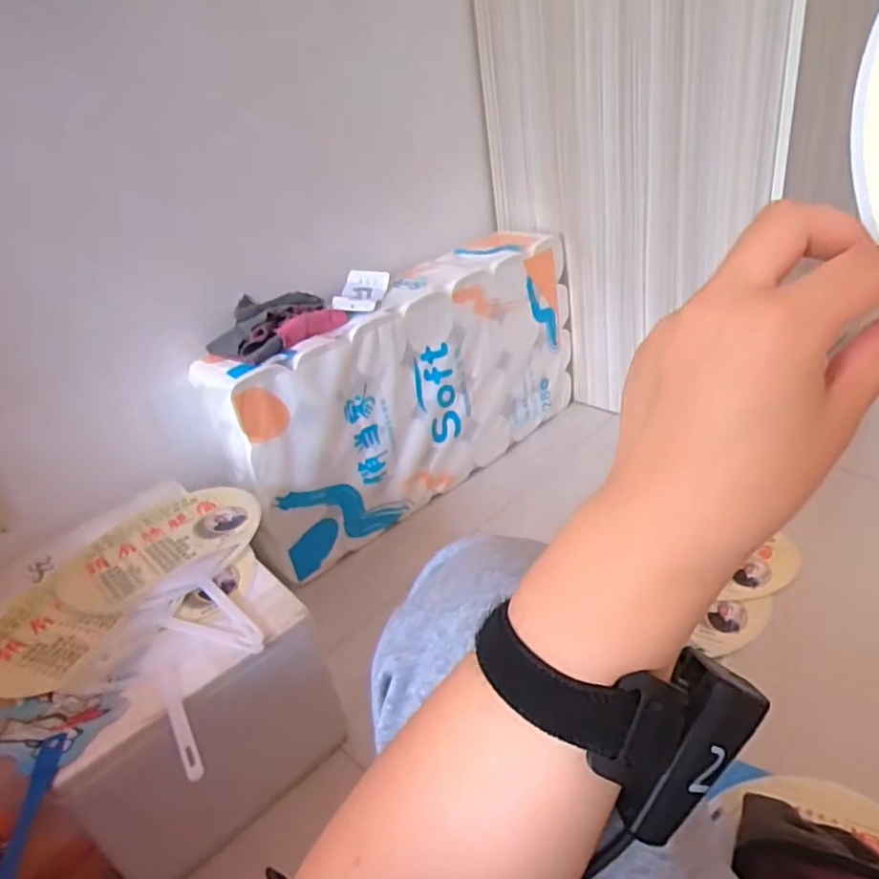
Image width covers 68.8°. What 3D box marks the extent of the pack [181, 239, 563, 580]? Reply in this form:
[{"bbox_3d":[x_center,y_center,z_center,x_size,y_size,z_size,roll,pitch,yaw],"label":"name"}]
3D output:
[{"bbox_3d":[-0.040,-0.085,1.024,0.643,0.317,0.138,-31,37,-30],"label":"pack"}]

